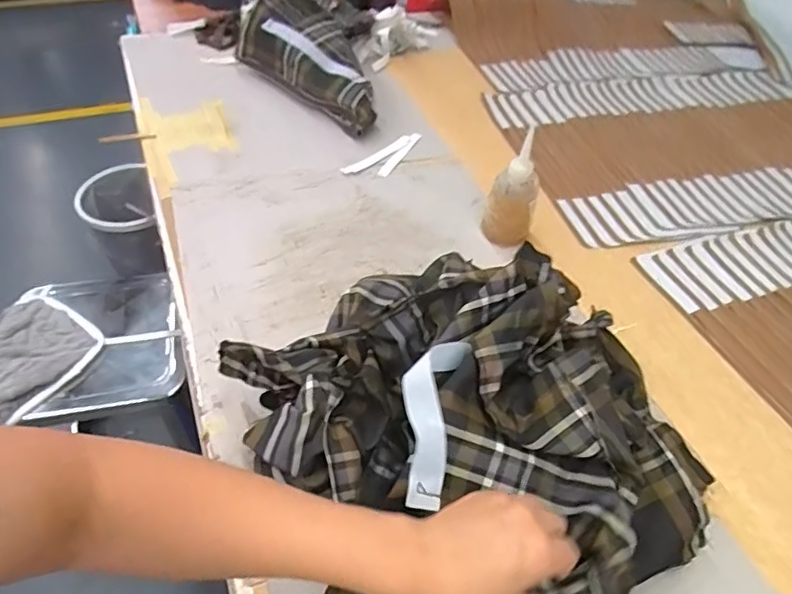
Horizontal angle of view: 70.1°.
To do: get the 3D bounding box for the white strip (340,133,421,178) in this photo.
[{"bbox_3d":[-0.008,-0.225,0.903,0.051,0.007,0.169,37,54,26],"label":"white strip"}]

